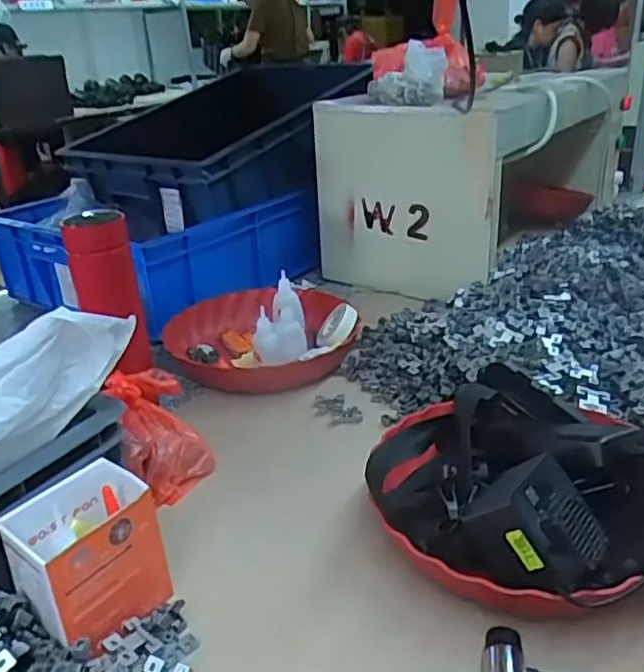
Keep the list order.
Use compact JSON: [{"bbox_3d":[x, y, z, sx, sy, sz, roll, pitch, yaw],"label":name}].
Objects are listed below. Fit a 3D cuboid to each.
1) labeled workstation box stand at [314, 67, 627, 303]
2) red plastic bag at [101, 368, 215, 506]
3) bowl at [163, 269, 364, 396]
[{"bbox_3d":[0.284,-0.298,1.160,0.295,0.272,0.631,14,31,32],"label":"labeled workstation box stand"},{"bbox_3d":[-0.152,0.089,0.622,0.077,0.084,0.109,-14,26,-23],"label":"red plastic bag"},{"bbox_3d":[-0.073,0.000,0.822,0.230,0.070,0.226,-8,26,-9],"label":"bowl"}]

